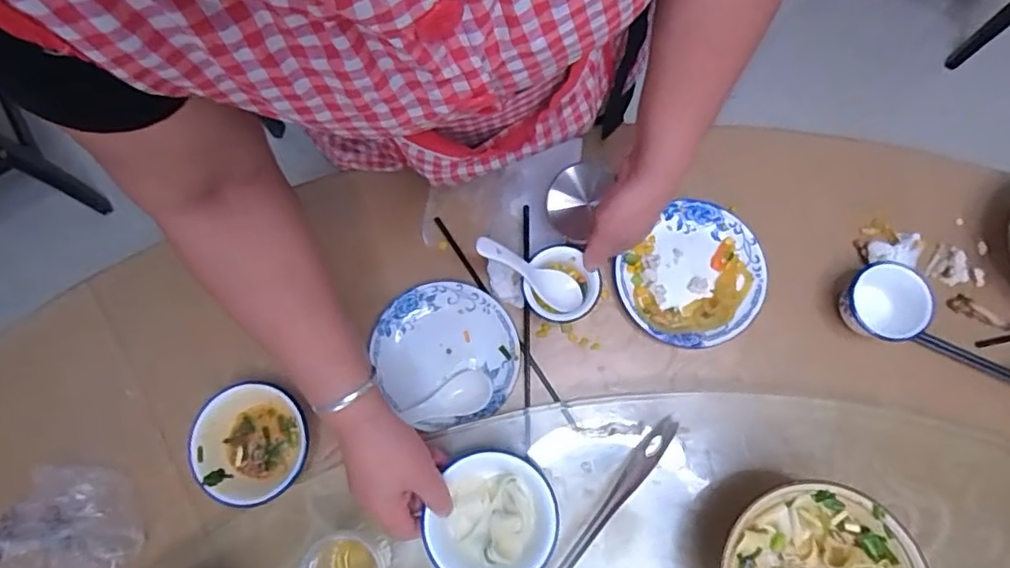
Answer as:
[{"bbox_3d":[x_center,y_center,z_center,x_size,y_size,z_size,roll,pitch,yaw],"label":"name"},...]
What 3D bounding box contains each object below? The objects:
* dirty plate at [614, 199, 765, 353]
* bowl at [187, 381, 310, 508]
[{"bbox_3d":[0.199,-0.004,0.618,0.152,0.025,0.137,-44,79,-8],"label":"dirty plate"},{"bbox_3d":[-0.248,0.159,0.583,0.107,0.042,0.110,-1,77,2],"label":"bowl"}]

